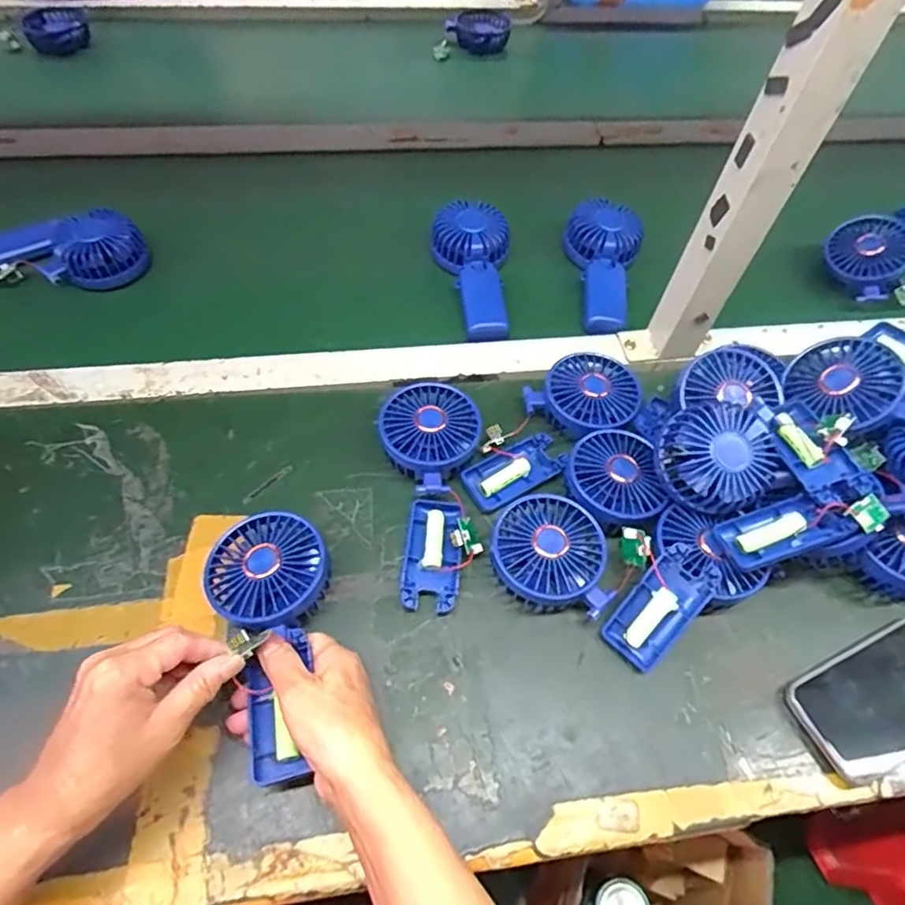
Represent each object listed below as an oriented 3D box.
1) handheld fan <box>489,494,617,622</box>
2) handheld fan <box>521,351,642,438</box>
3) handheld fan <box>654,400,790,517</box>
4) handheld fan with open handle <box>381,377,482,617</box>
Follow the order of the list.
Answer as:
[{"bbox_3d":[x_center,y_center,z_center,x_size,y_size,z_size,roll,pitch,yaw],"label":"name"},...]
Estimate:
[{"bbox_3d":[0.075,0.081,0.484,0.086,0.045,0.094,2,58,-3],"label":"handheld fan"},{"bbox_3d":[0.128,-0.052,0.574,0.096,0.034,0.089,-34,66,-24],"label":"handheld fan"},{"bbox_3d":[0.208,0.004,0.479,0.091,0.047,0.078,41,64,20],"label":"handheld fan"},{"bbox_3d":[-0.021,0.031,0.515,0.087,0.043,0.201,2,57,-3],"label":"handheld fan with open handle"}]

